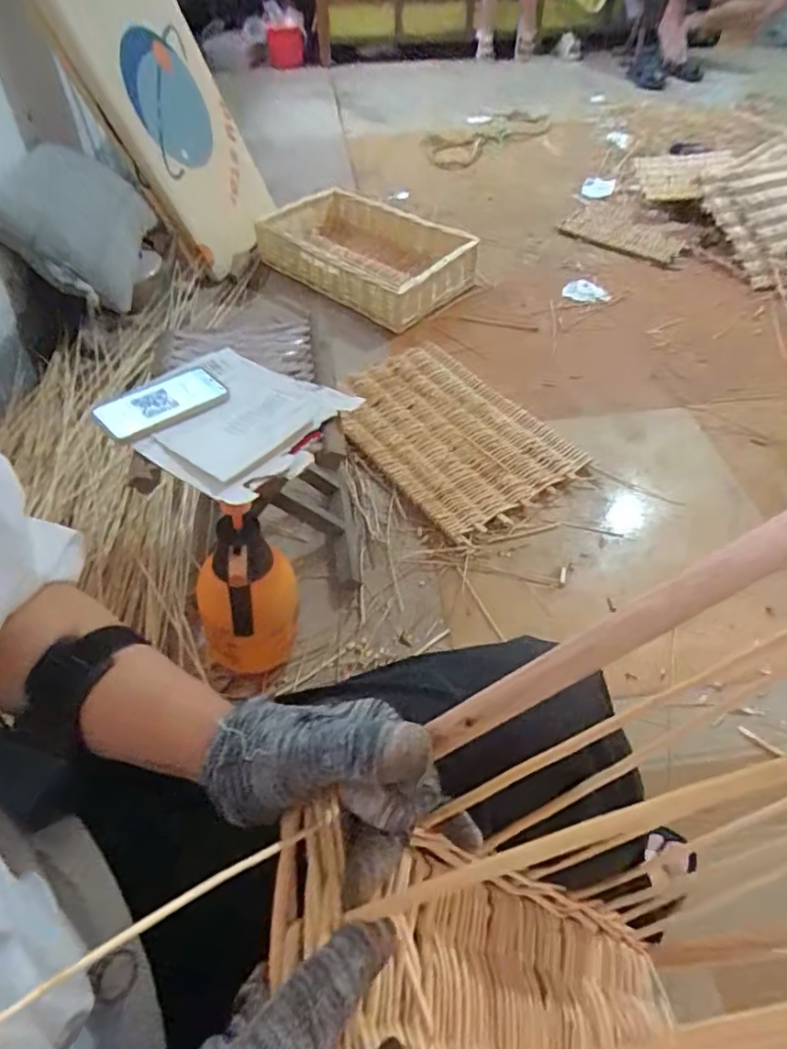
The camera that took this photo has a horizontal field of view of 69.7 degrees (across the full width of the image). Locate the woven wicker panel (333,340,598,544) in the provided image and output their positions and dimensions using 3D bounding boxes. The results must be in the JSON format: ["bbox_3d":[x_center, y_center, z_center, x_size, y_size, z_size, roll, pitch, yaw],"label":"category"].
[{"bbox_3d":[0.100,-0.200,1.151,0.331,0.034,0.489,-30,57,-22],"label":"woven wicker panel"}]

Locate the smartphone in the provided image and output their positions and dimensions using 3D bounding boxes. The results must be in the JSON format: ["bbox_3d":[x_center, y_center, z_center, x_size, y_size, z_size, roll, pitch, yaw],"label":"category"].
[{"bbox_3d":[-0.299,-0.158,0.733,0.082,0.012,0.161,42,55,20],"label":"smartphone"}]

